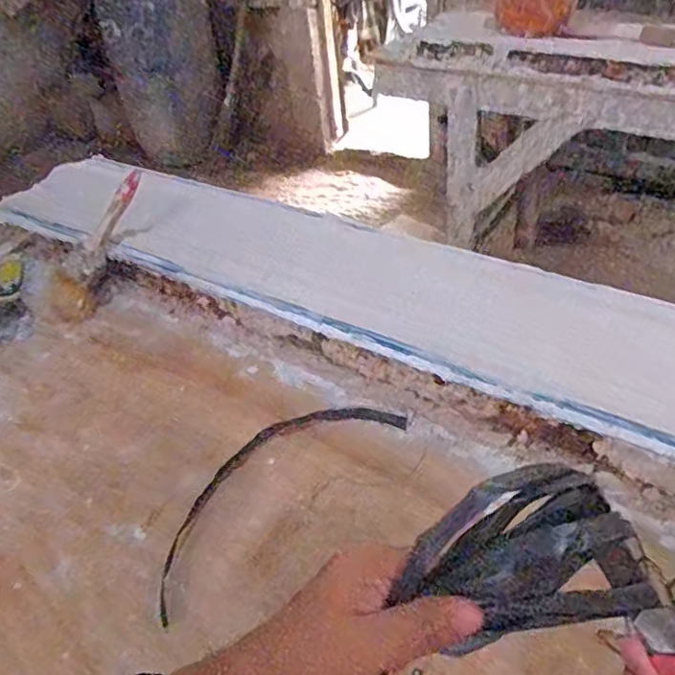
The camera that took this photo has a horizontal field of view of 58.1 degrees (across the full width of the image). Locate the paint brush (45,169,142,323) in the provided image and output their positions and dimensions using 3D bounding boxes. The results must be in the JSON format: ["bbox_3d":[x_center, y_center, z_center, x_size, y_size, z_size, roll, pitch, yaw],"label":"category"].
[{"bbox_3d":[-0.299,-0.116,0.761,0.067,0.026,0.199,22,82,31],"label":"paint brush"}]

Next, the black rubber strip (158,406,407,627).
[{"bbox_3d":[-0.062,0.126,0.538,0.262,0.008,0.093,-33,46,-28],"label":"black rubber strip"}]

